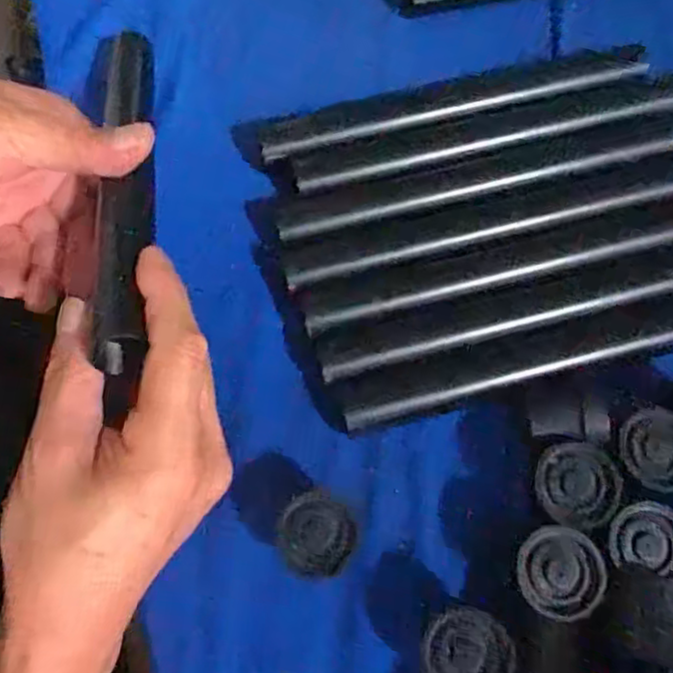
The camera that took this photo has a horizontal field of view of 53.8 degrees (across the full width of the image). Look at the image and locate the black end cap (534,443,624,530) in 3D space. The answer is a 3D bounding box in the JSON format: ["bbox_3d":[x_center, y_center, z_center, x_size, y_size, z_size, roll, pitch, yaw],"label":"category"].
[{"bbox_3d":[0.102,0.062,0.281,0.033,0.007,0.035,0,69,0],"label":"black end cap"}]

